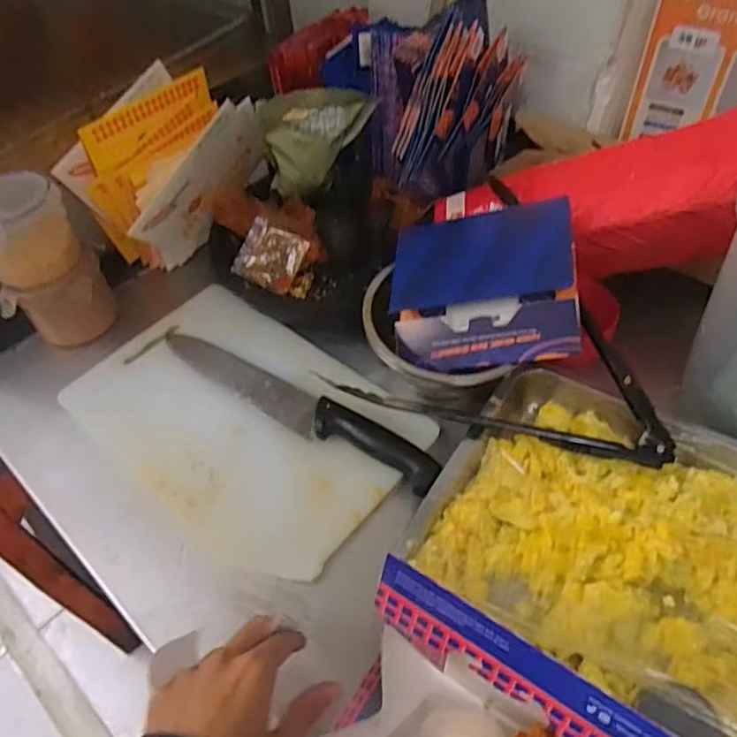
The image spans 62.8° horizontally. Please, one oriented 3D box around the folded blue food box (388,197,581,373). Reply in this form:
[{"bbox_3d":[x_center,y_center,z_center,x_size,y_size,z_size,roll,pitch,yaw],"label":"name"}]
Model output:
[{"bbox_3d":[0.110,-0.089,0.589,0.179,0.017,0.179,-2,73,28],"label":"folded blue food box"}]

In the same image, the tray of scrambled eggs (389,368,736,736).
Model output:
[{"bbox_3d":[0.243,0.167,0.478,0.397,0.044,0.289,27,57,24],"label":"tray of scrambled eggs"}]

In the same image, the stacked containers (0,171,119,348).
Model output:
[{"bbox_3d":[-0.367,-0.116,0.676,0.109,0.169,0.106,-25,53,-17],"label":"stacked containers"}]

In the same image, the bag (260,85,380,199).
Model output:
[{"bbox_3d":[-0.055,-0.258,0.703,0.128,0.151,0.062,-12,50,-6],"label":"bag"}]

